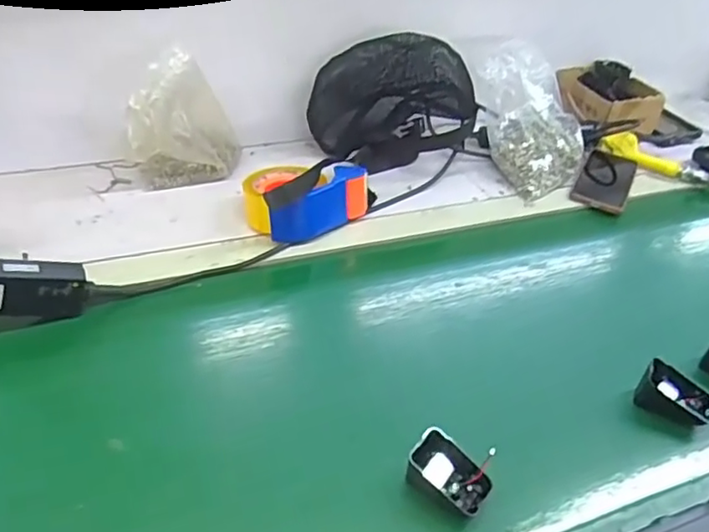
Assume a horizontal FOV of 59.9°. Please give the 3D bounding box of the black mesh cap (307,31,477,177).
[{"bbox_3d":[0.052,-0.250,0.929,0.233,0.179,0.133,1,38,-6],"label":"black mesh cap"}]

